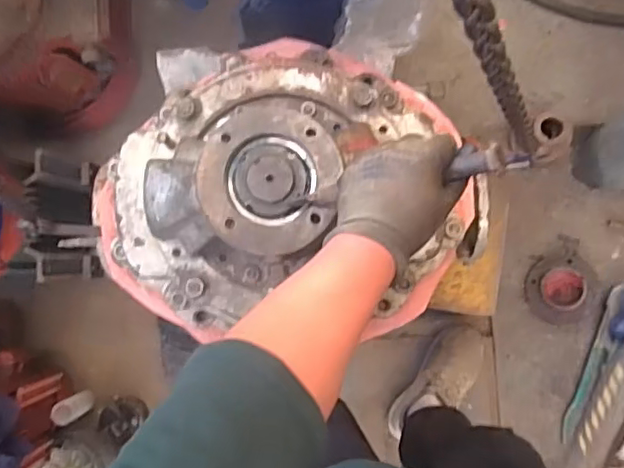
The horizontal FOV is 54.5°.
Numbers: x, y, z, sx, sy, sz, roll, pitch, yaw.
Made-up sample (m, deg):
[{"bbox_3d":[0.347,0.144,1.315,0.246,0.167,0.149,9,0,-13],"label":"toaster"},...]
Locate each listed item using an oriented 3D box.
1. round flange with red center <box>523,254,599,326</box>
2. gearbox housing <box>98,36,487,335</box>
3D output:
[{"bbox_3d":[0.569,0.126,1.382,0.155,0.013,0.154,0,87,6],"label":"round flange with red center"},{"bbox_3d":[-0.037,-0.076,0.762,0.554,0.246,0.381,2,88,6],"label":"gearbox housing"}]

